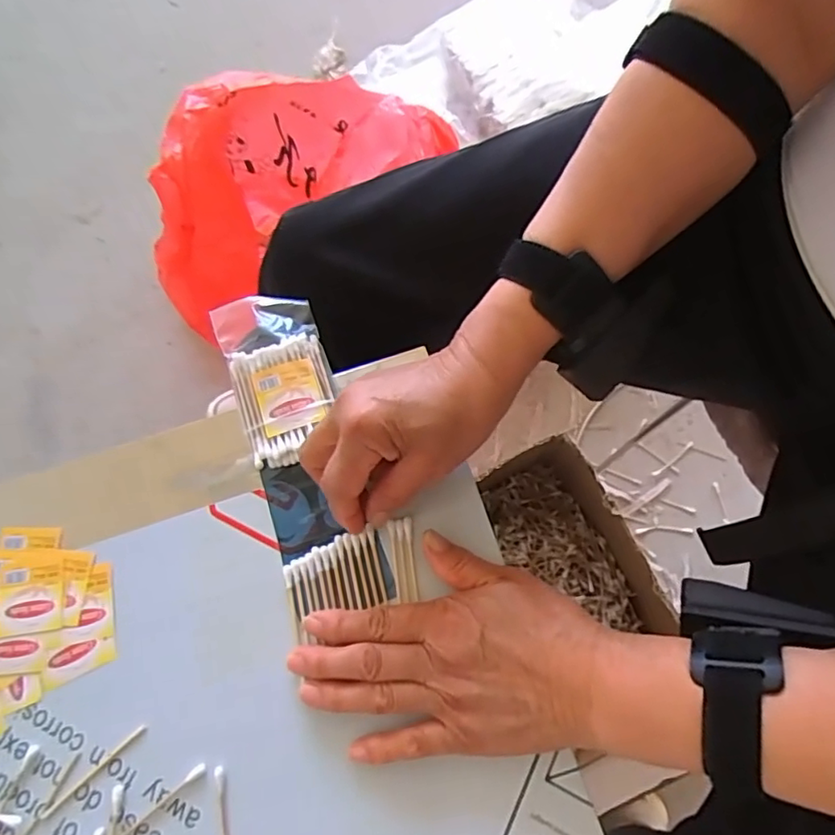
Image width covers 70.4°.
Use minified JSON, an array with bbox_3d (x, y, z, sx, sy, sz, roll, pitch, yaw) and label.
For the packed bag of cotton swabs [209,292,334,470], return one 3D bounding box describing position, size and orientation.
[{"bbox_3d":[-0.091,-0.031,0.384,0.063,0.014,0.116,-20,71,-6],"label":"packed bag of cotton swabs"}]

